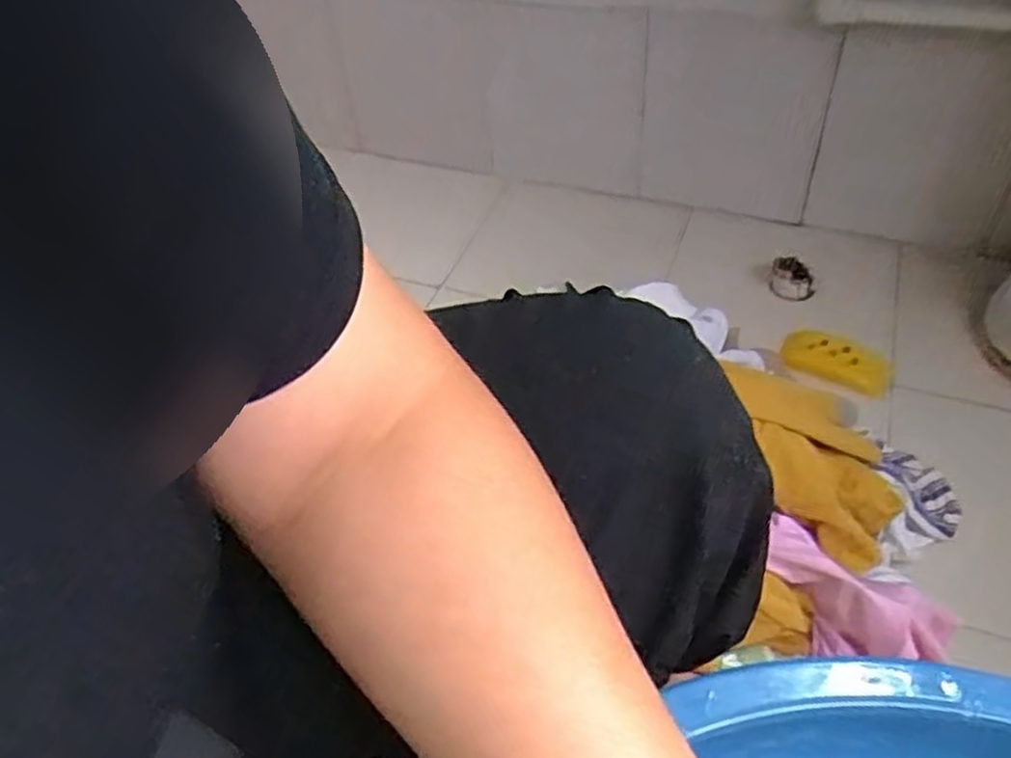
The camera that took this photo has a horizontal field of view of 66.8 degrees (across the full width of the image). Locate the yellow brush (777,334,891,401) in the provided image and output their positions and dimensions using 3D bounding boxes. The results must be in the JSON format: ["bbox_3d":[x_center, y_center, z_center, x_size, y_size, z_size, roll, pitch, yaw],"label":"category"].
[{"bbox_3d":[0.412,-0.021,0.950,0.134,0.052,0.036,21,50,9],"label":"yellow brush"}]

